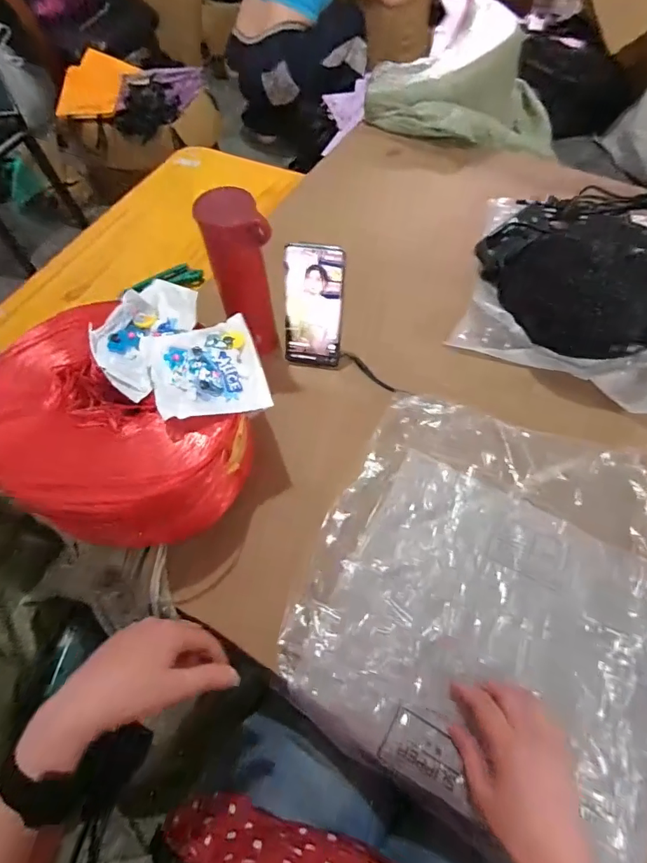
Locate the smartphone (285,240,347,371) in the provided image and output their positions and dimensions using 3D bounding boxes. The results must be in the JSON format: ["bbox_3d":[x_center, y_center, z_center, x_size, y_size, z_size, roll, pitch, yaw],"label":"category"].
[{"bbox_3d":[-0.013,-0.157,0.603,0.074,0.160,0.014,10,37,9],"label":"smartphone"}]

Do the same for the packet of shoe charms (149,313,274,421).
[{"bbox_3d":[-0.119,-0.067,0.484,0.109,0.019,0.109,-14,70,-17],"label":"packet of shoe charms"}]

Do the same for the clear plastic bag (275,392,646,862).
[{"bbox_3d":[0.181,0.162,0.496,0.366,0.028,0.393,22,64,15],"label":"clear plastic bag"}]

